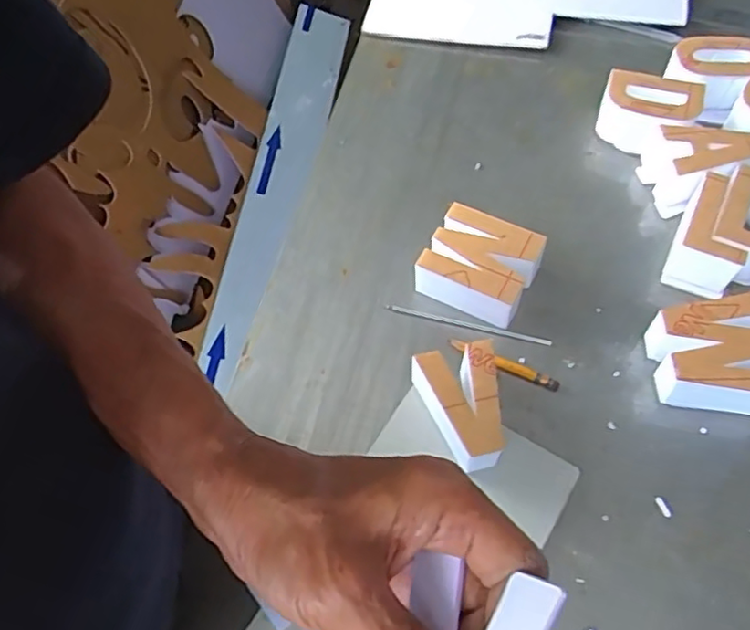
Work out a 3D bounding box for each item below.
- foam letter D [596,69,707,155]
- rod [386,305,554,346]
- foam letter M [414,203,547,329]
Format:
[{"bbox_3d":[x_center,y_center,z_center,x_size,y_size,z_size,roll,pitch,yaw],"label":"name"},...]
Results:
[{"bbox_3d":[0.252,-0.186,0.583,0.081,0.048,0.060,17,64,13],"label":"foam letter D"},{"bbox_3d":[0.076,0.007,0.518,0.134,0.004,0.007,13,63,11],"label":"rod"},{"bbox_3d":[0.086,-0.040,0.520,0.086,0.046,0.069,26,67,17],"label":"foam letter M"}]

